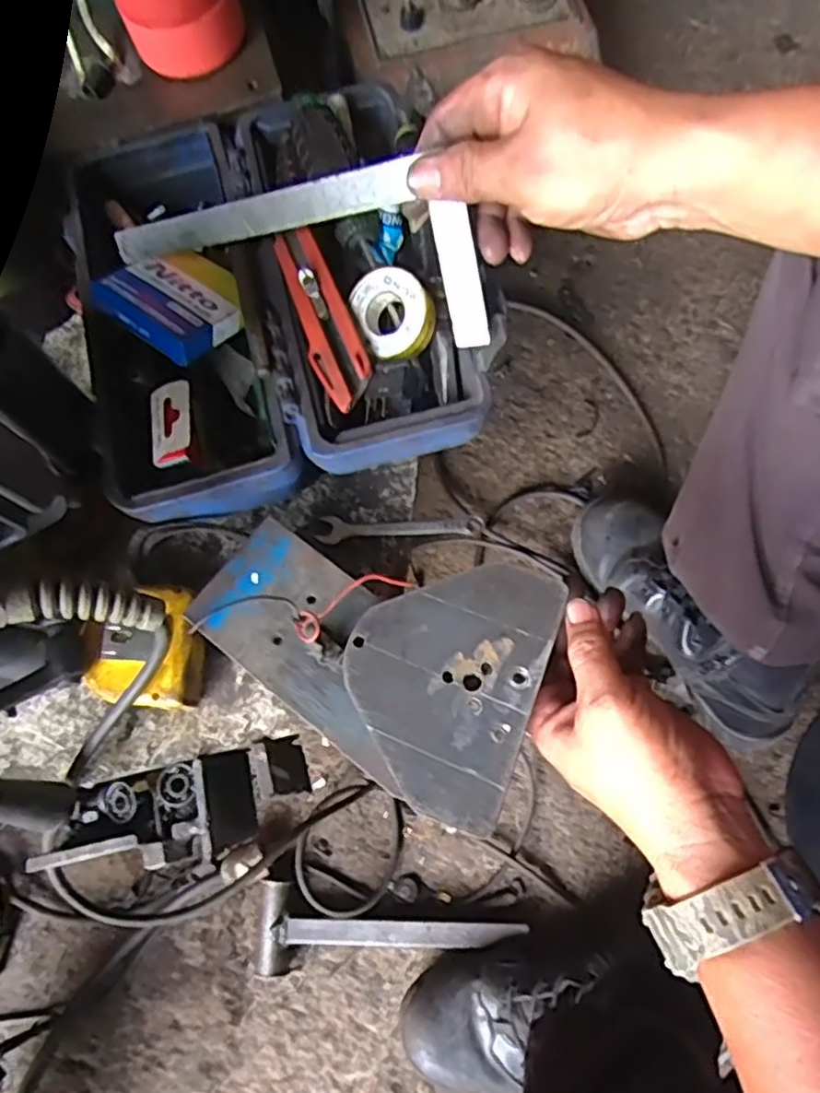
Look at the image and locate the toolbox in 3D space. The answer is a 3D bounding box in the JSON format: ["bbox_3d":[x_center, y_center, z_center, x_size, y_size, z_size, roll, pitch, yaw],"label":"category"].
[{"bbox_3d":[-0.094,-0.167,0.445,0.238,0.081,0.278,-16,71,-1],"label":"toolbox"}]

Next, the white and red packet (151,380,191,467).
[{"bbox_3d":[-0.147,-0.077,0.417,0.024,0.005,0.052,-8,71,2],"label":"white and red packet"}]

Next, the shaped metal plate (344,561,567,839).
[{"bbox_3d":[0.018,0.068,0.369,0.101,0.005,0.138,20,73,8],"label":"shaped metal plate"}]

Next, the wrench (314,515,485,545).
[{"bbox_3d":[-0.006,-0.012,0.451,0.108,0.006,0.018,1,72,5],"label":"wrench"}]

